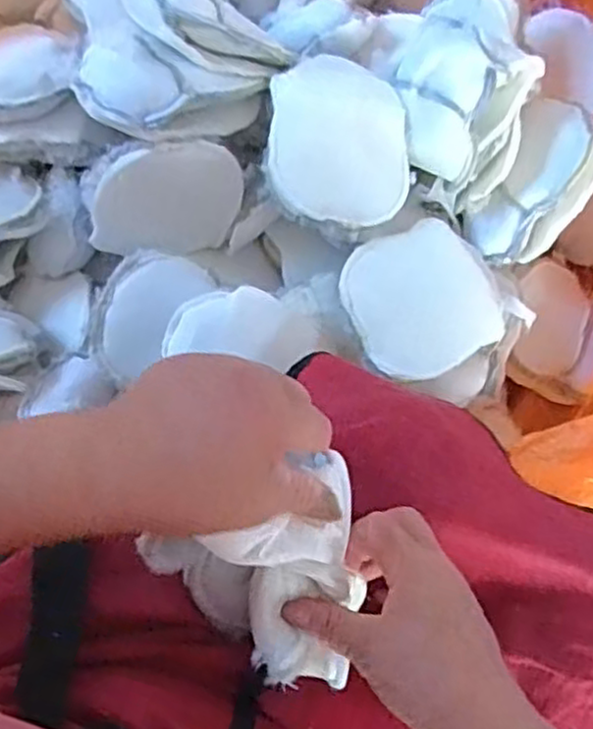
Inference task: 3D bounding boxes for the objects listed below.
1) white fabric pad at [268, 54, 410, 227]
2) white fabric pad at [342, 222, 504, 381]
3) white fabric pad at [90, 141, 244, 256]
[{"bbox_3d":[0.042,-0.220,0.700,0.138,0.019,0.163,3,92,-18],"label":"white fabric pad"},{"bbox_3d":[0.125,-0.064,0.713,0.148,0.034,0.141,-26,78,-9],"label":"white fabric pad"},{"bbox_3d":[-0.125,-0.157,0.705,0.139,0.129,0.013,-8,53,-21],"label":"white fabric pad"}]

